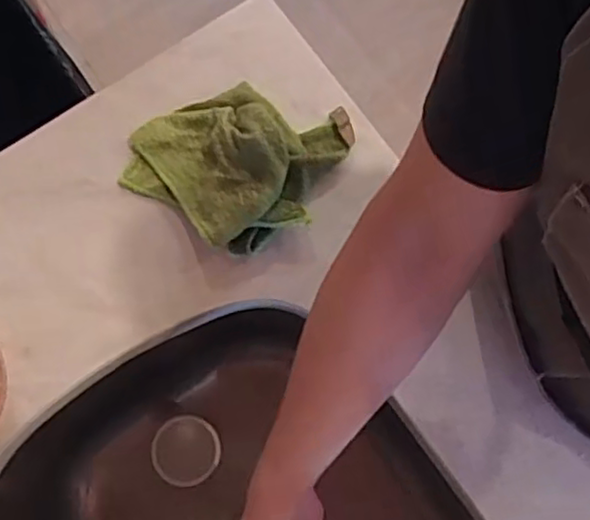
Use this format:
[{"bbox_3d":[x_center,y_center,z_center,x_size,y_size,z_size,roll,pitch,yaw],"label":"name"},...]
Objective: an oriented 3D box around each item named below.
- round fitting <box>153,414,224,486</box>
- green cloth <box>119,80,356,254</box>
[{"bbox_3d":[-0.115,0.203,0.721,0.069,0.015,0.070,0,77,0],"label":"round fitting"},{"bbox_3d":[-0.054,-0.084,0.572,0.179,0.057,0.137,14,77,4],"label":"green cloth"}]

